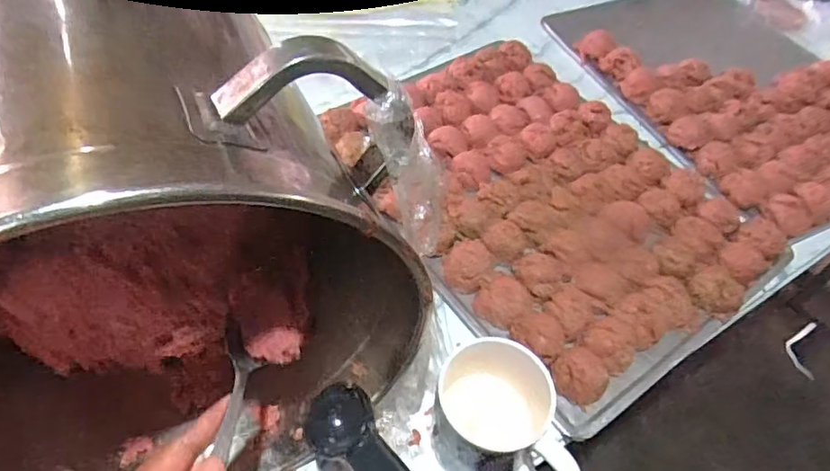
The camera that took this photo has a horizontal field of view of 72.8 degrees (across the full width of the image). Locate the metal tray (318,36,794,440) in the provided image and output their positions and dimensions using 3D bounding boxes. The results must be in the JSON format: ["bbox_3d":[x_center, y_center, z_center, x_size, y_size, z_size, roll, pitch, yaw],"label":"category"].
[{"bbox_3d":[0.131,-0.053,0.591,0.311,0.035,0.426,-23,58,-21],"label":"metal tray"}]

